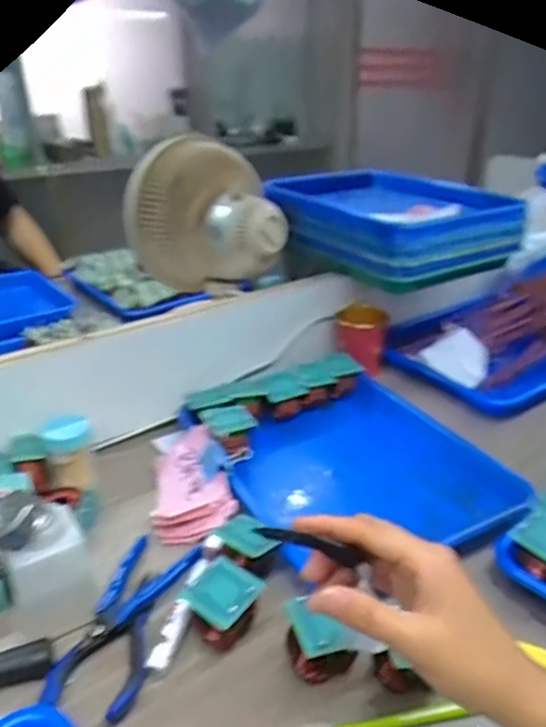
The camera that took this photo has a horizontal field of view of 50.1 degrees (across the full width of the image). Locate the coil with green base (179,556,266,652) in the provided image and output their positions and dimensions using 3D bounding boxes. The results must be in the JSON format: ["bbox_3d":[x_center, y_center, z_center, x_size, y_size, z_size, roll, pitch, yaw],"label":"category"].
[{"bbox_3d":[-0.038,0.180,0.431,0.046,0.044,0.050,20,34,34],"label":"coil with green base"}]

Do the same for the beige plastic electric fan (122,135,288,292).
[{"bbox_3d":[-0.083,-0.209,0.826,0.210,0.171,0.155,5,28,10],"label":"beige plastic electric fan"}]

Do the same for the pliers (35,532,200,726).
[{"bbox_3d":[-0.107,0.187,0.445,0.063,0.014,0.151,6,28,13],"label":"pliers"}]

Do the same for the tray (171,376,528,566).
[{"bbox_3d":[0.075,0.110,0.602,0.246,0.064,0.275,-13,30,-22],"label":"tray"}]

